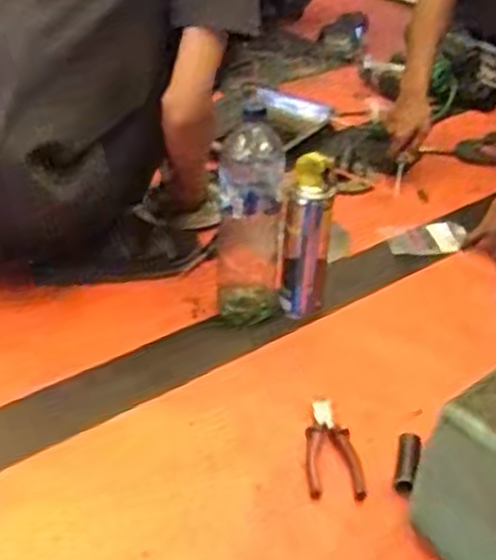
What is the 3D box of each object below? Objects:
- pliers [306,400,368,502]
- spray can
[{"bbox_3d":[0.099,0.193,0.924,0.063,0.019,0.139,2,33,-1],"label":"pliers"},{"bbox_3d":[0.083,-0.059,1.122,0.069,0.221,0.073,4,33,1],"label":"spray can"}]

